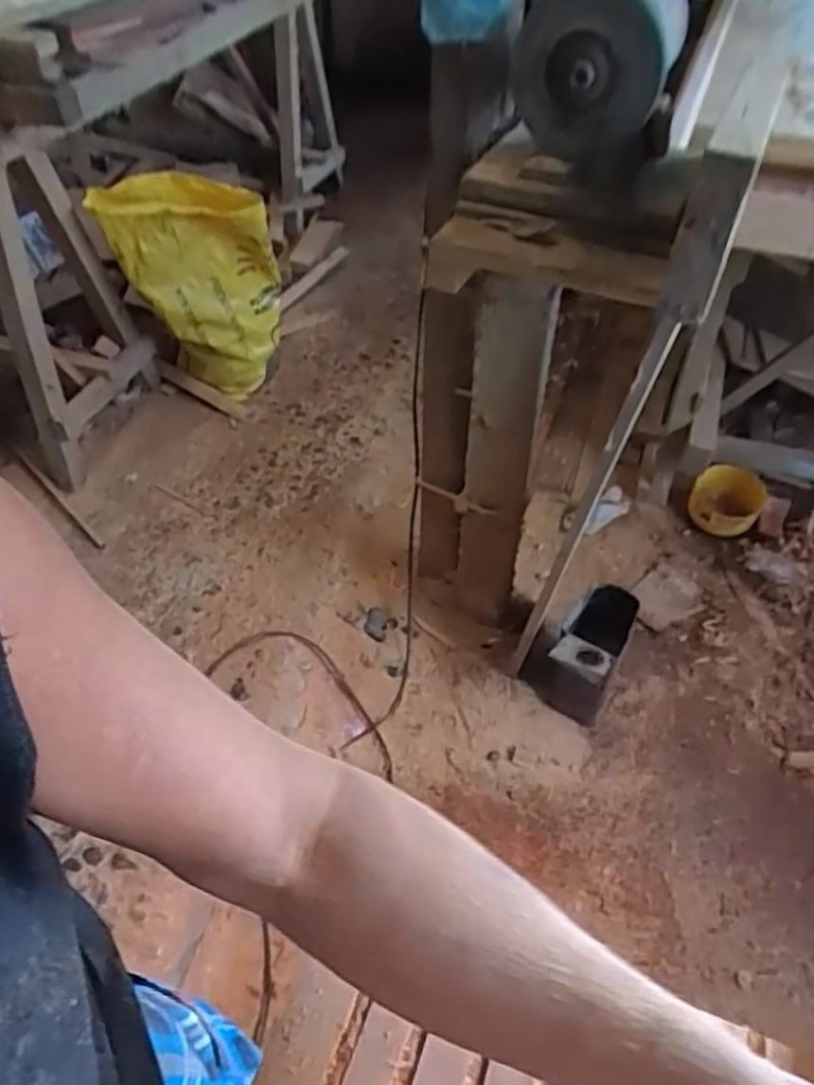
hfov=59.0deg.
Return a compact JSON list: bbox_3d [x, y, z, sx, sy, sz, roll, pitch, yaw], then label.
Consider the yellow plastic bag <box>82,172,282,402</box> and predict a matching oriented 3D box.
[{"bbox_3d":[-0.464,-0.555,1.662,0.338,0.518,0.159,-8,49,-8],"label":"yellow plastic bag"}]

